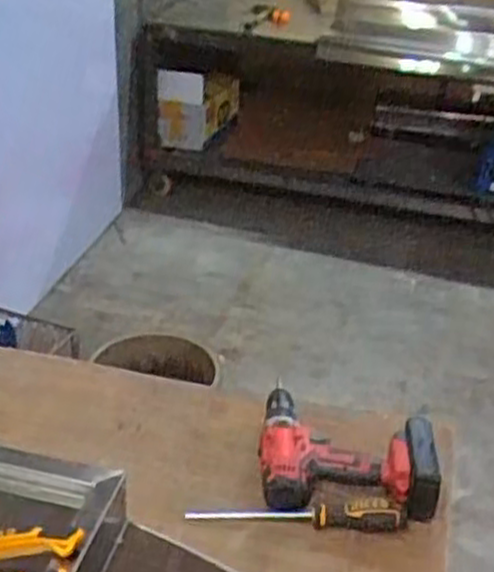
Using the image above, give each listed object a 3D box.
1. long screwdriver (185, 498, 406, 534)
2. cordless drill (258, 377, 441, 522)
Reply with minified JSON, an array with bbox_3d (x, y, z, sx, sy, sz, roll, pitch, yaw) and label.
[{"bbox_3d":[0.058,0.261,0.898,0.245,0.037,0.025,4,31,0],"label":"long screwdriver"},{"bbox_3d":[0.121,0.200,0.966,0.208,0.078,0.184,4,31,-1],"label":"cordless drill"}]

